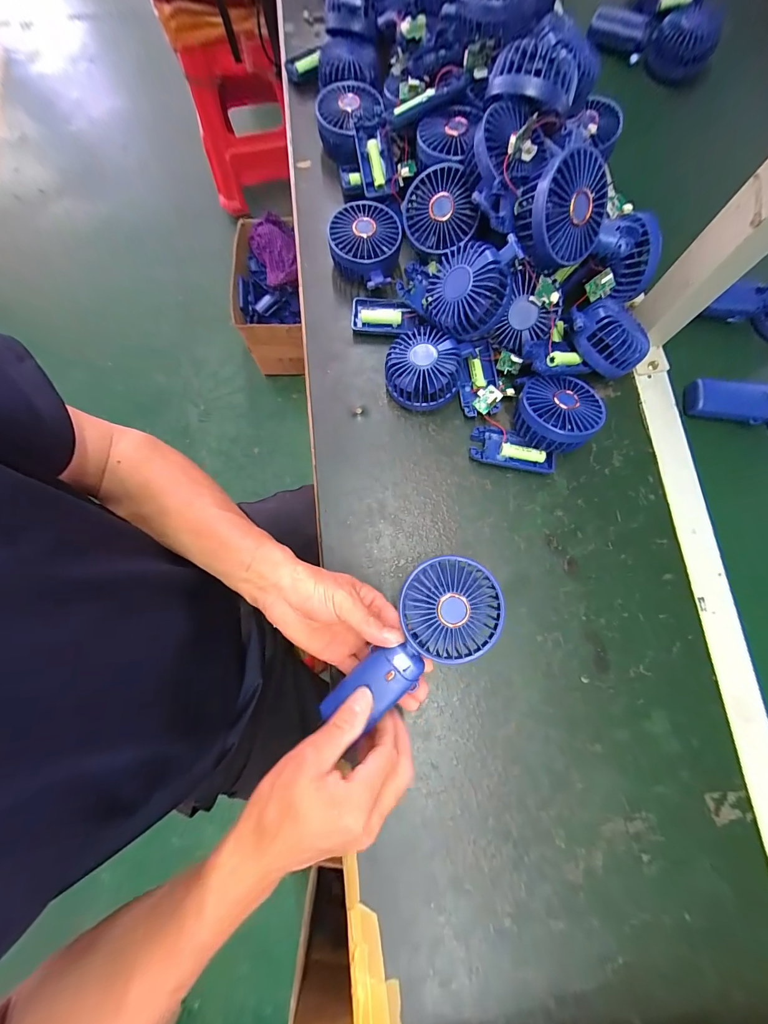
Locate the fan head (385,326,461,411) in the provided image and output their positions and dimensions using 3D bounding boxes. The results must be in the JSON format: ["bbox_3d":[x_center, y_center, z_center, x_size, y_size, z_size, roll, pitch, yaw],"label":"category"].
[{"bbox_3d":[0.044,-0.158,0.402,0.081,0.045,0.079,0,79,-1],"label":"fan head"}]

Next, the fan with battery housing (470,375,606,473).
[{"bbox_3d":[0.166,-0.101,0.394,0.125,0.053,0.106,11,79,1],"label":"fan with battery housing"}]

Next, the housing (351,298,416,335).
[{"bbox_3d":[-0.001,-0.238,0.441,0.075,0.012,0.046,5,79,0],"label":"housing"}]

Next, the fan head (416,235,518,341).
[{"bbox_3d":[0.086,-0.234,0.376,0.085,0.038,0.090,30,120,26],"label":"fan head"}]

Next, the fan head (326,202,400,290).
[{"bbox_3d":[-0.018,-0.323,0.429,0.079,0.043,0.084,0,79,-1],"label":"fan head"}]

